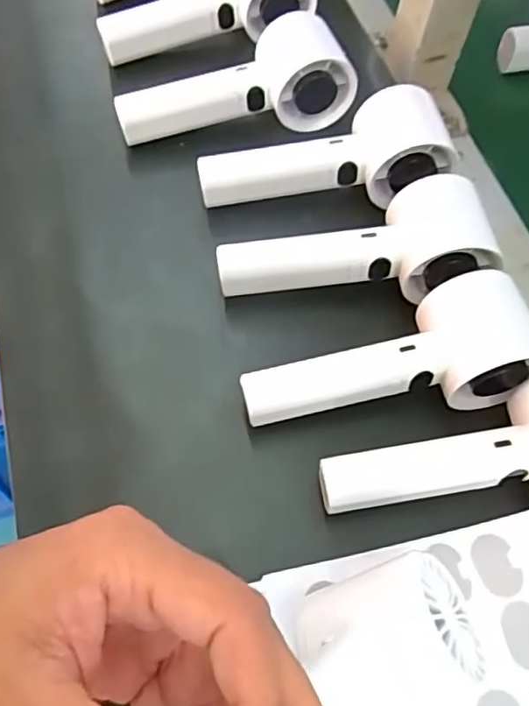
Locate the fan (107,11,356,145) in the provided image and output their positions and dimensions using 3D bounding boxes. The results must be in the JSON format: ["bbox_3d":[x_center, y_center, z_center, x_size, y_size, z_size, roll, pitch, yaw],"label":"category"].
[{"bbox_3d":[-0.021,-0.183,0.428,0.157,0.046,0.057,-12,64,-2],"label":"fan"}]

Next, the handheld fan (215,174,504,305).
[{"bbox_3d":[0.050,-0.061,0.365,0.152,0.042,0.061,-4,64,2],"label":"handheld fan"}]

